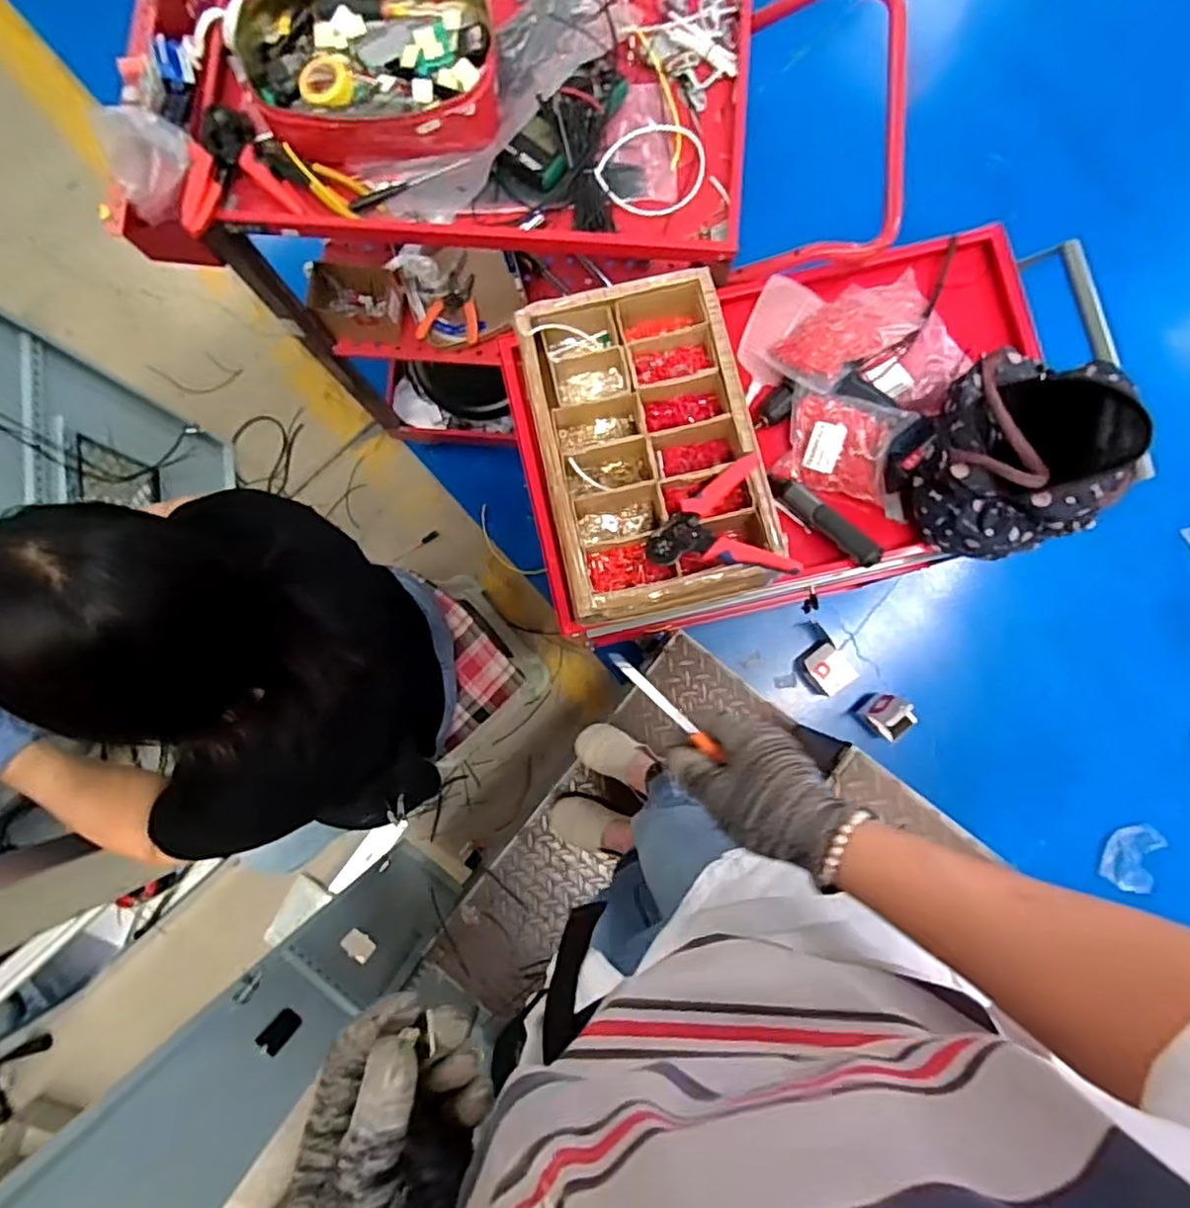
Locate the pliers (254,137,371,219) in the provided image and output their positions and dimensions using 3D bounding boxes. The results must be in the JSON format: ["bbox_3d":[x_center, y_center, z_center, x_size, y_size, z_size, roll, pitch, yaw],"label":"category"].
[{"bbox_3d":[-0.367,-0.552,0.846,0.145,0.016,0.045,27,89,-8],"label":"pliers"}]

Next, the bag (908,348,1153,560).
[{"bbox_3d":[0.499,-0.178,0.788,0.205,0.163,0.211,-16,85,-1],"label":"bag"}]

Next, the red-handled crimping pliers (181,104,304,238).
[{"bbox_3d":[-0.474,-0.555,0.850,0.136,0.040,0.166,-23,85,-1],"label":"red-handled crimping pliers"}]

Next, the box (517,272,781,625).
[{"bbox_3d":[0.053,-0.200,0.830,0.267,0.110,0.394,-13,85,0],"label":"box"}]

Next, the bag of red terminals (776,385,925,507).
[{"bbox_3d":[0.329,-0.213,0.881,0.147,0.040,0.121,19,107,11],"label":"bag of red terminals"}]

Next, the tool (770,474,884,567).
[{"bbox_3d":[0.302,-0.115,0.874,0.031,0.025,0.179,-44,67,0],"label":"tool"}]

